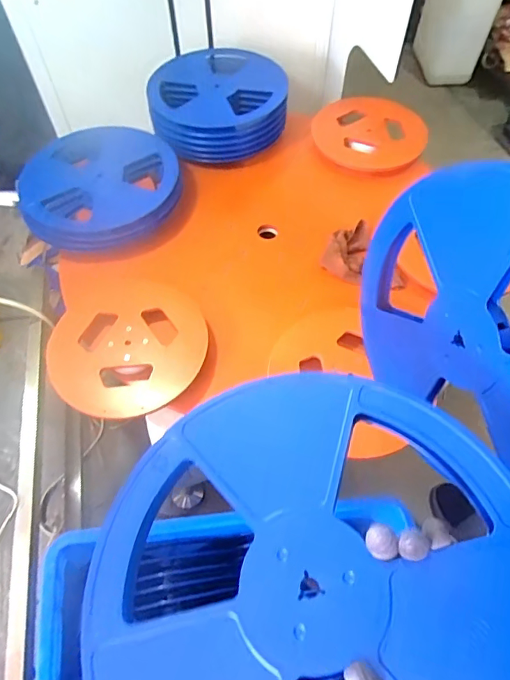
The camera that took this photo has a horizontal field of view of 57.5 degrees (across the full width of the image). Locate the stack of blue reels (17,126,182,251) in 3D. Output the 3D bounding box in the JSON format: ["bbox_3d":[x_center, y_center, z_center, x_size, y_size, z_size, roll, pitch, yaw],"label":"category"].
[{"bbox_3d":[-0.328,-0.347,1.013,0.317,0.086,0.290,-13,60,-8],"label":"stack of blue reels"}]

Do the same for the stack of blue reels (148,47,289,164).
[{"bbox_3d":[-0.087,-0.577,1.125,0.320,0.086,0.310,0,59,-1],"label":"stack of blue reels"}]

